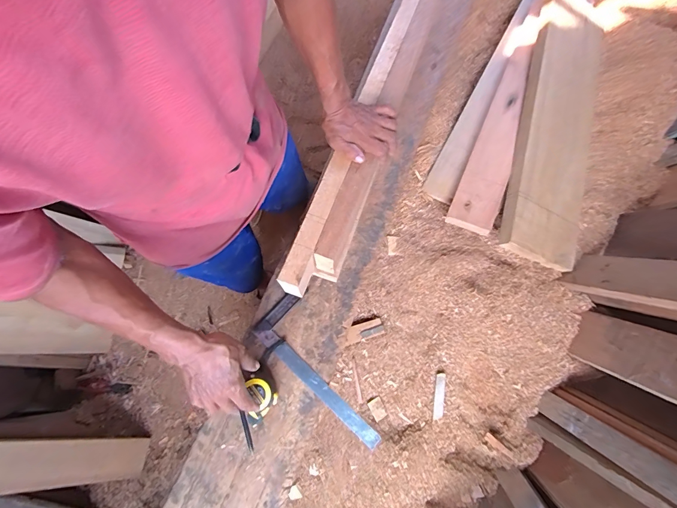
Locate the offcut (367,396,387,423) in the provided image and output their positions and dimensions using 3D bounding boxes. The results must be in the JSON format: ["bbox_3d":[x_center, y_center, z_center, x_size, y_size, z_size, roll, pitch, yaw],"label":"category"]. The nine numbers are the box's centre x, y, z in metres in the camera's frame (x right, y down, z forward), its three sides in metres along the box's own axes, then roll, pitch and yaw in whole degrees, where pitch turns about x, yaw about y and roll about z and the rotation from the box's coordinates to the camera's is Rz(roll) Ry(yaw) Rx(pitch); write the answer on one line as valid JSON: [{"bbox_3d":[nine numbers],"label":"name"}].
[{"bbox_3d":[0.096,0.385,0.848,0.034,0.010,0.049,-27,71,-9],"label":"offcut"}]

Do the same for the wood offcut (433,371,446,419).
[{"bbox_3d":[0.240,0.339,0.813,0.022,0.008,0.113,5,92,3],"label":"wood offcut"}]

